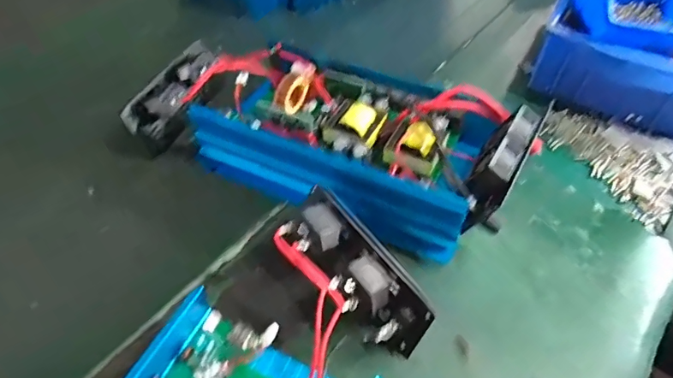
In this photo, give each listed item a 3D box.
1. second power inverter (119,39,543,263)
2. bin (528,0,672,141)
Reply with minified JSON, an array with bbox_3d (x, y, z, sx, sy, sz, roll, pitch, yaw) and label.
[{"bbox_3d":[-0.009,-0.063,0.444,0.337,0.082,0.151,22,52,14],"label":"second power inverter"},{"bbox_3d":[0.343,-0.164,0.533,0.197,0.121,0.177,26,53,17],"label":"bin"}]

